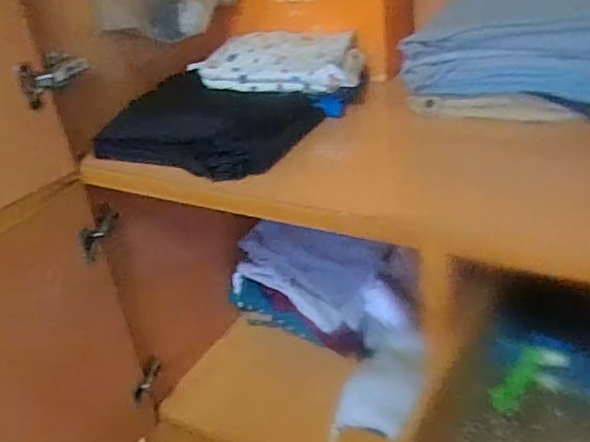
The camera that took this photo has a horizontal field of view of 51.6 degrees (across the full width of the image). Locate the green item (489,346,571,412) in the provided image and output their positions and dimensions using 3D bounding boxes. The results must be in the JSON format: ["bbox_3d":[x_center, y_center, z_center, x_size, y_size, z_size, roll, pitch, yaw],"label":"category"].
[{"bbox_3d":[0.281,0.192,0.738,0.104,0.020,0.051,-35,36,-8],"label":"green item"}]

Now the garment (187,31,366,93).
[{"bbox_3d":[-0.027,-0.259,0.982,0.285,0.053,0.146,7,34,23],"label":"garment"}]

